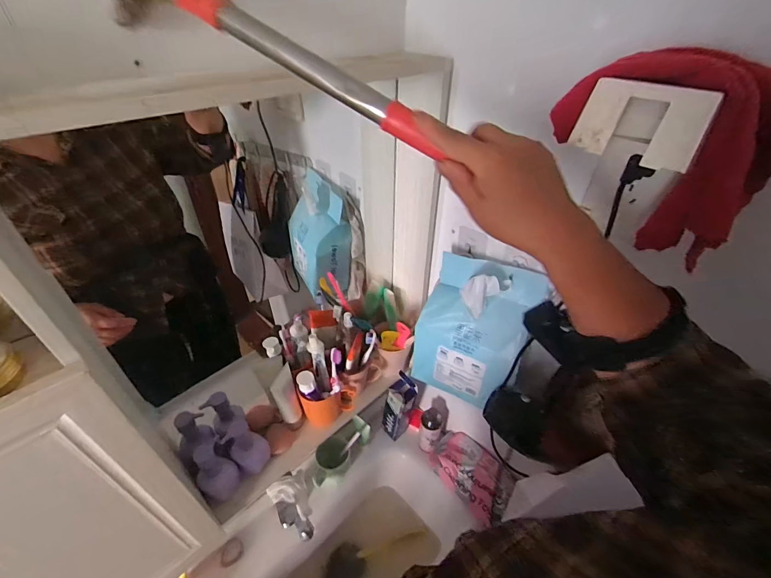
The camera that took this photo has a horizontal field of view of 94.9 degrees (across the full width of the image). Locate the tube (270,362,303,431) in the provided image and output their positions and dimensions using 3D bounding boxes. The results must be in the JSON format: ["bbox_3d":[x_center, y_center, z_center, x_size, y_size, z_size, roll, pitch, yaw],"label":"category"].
[{"bbox_3d":[-0.187,0.220,0.685,0.032,0.152,0.052,21,43,21],"label":"tube"}]

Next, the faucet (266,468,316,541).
[{"bbox_3d":[-0.188,0.444,0.717,0.071,0.112,0.122,-17,59,-16],"label":"faucet"}]

